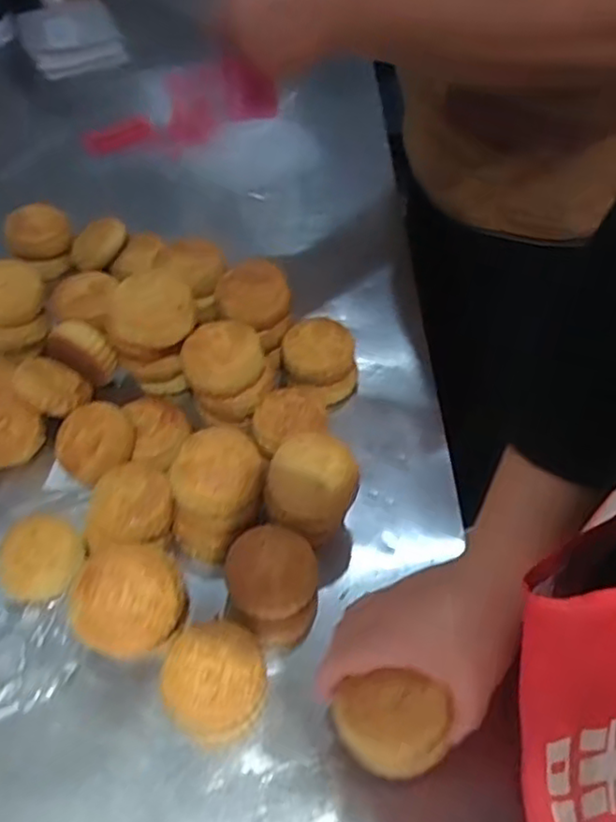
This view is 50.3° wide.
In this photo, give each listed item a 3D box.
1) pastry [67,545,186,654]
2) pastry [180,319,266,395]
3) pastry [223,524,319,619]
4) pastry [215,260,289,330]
[{"bbox_3d":[-0.119,0.123,0.430,0.067,0.023,0.067,-6,81,-7],"label":"pastry"},{"bbox_3d":[-0.076,-0.050,0.594,0.071,0.029,0.064,-2,54,-1],"label":"pastry"},{"bbox_3d":[-0.028,0.120,0.499,0.067,0.023,0.064,0,54,0],"label":"pastry"},{"bbox_3d":[-0.053,-0.112,0.628,0.068,0.030,0.066,-37,60,12],"label":"pastry"}]

